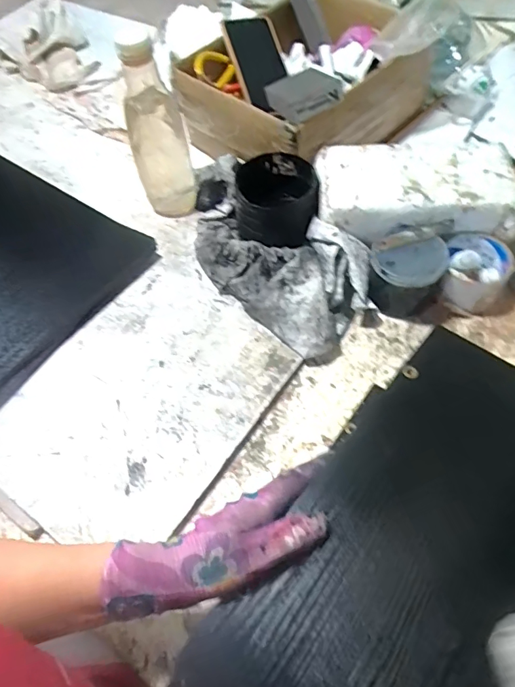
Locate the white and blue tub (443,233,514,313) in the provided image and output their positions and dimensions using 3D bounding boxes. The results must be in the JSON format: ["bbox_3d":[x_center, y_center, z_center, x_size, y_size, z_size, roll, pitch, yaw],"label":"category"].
[{"bbox_3d":[0.261,-0.085,0.563,0.076,0.055,0.087,22,62,16],"label":"white and blue tub"}]

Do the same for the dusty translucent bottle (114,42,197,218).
[{"bbox_3d":[-0.129,-0.267,0.598,0.072,0.229,0.059,-17,58,-7],"label":"dusty translucent bottle"}]

